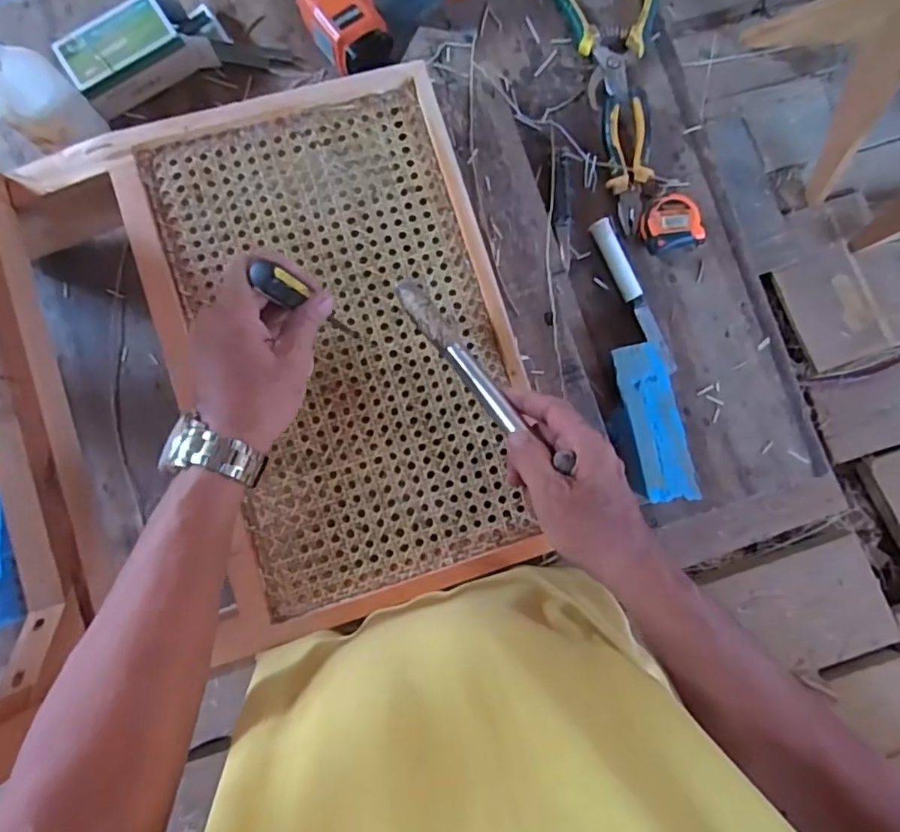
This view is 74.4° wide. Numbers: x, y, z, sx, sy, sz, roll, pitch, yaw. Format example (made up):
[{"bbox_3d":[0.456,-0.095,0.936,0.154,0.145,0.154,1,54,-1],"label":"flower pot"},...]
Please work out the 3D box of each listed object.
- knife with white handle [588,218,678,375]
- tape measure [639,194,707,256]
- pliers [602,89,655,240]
[{"bbox_3d":[0.210,-0.137,0.668,0.028,0.020,0.186,-26,88,-4],"label":"knife with white handle"},{"bbox_3d":[0.248,-0.215,0.663,0.060,0.028,0.056,-9,87,-3],"label":"tape measure"},{"bbox_3d":[0.203,-0.288,0.673,0.052,0.017,0.154,-3,86,-2],"label":"pliers"}]

